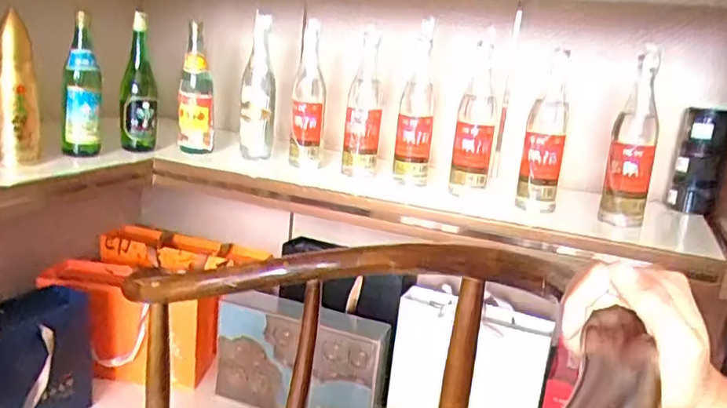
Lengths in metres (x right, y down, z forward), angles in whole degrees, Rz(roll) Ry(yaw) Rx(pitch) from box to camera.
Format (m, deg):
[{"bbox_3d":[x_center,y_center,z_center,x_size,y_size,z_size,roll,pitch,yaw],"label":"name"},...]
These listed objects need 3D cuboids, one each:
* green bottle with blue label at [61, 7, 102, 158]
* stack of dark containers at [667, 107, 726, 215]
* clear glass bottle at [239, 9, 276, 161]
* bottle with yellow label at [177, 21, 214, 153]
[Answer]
[{"bbox_3d":[-0.501,-0.198,1.079,0.065,0.221,0.062,0,15,-24],"label":"green bottle with blue label"},{"bbox_3d":[0.610,-0.077,1.100,0.074,0.188,0.059,14,16,29],"label":"stack of dark containers"},{"bbox_3d":[-0.206,-0.217,1.184,0.068,0.260,0.058,4,14,-10],"label":"clear glass bottle"},{"bbox_3d":[-0.331,-0.222,1.209,0.073,0.239,0.071,2,15,-14],"label":"bottle with yellow label"}]

